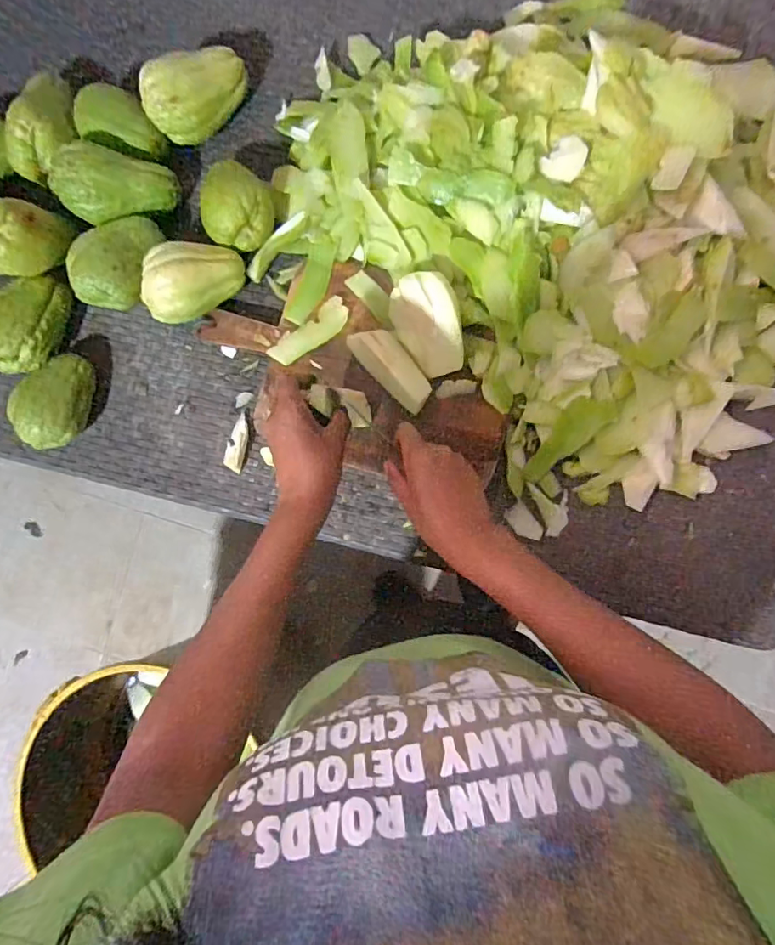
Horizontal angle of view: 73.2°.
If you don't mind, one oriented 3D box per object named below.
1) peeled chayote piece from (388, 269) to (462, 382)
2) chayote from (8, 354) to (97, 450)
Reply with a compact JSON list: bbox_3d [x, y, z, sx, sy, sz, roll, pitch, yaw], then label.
[{"bbox_3d":[0.045,-0.161,0.571,0.068,0.048,0.108,-22,84,7],"label":"peeled chayote piece"},{"bbox_3d":[-0.420,-0.091,0.656,0.071,0.071,0.122,17,90,9],"label":"chayote"}]

